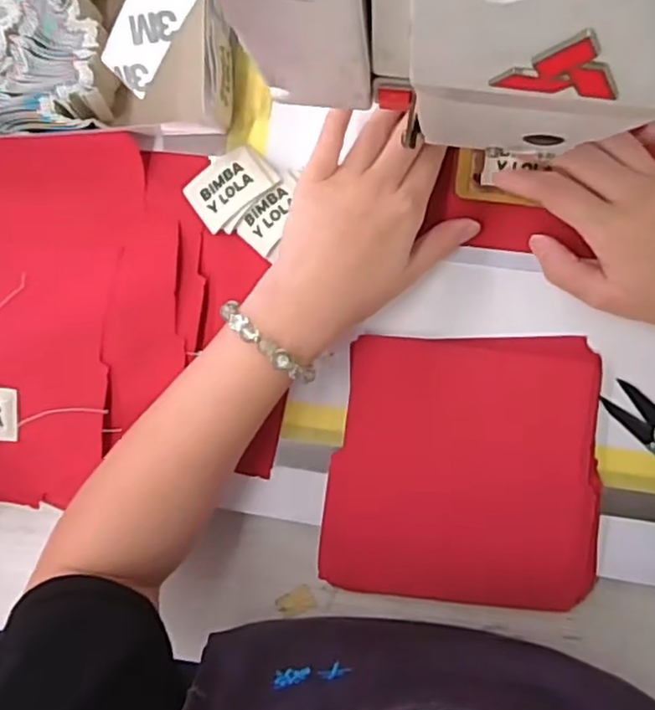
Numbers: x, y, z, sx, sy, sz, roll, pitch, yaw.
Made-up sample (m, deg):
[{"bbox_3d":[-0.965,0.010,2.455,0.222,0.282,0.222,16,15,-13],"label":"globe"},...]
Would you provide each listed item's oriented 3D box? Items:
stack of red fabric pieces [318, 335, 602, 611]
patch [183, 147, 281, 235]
[{"bbox_3d":[0.082,0.072,0.395,0.160,0.014,0.162,2,93,4],"label":"stack of red fabric pieces"},{"bbox_3d":[-0.058,-0.102,0.399,0.052,0.009,0.037,-40,90,5],"label":"patch"}]

